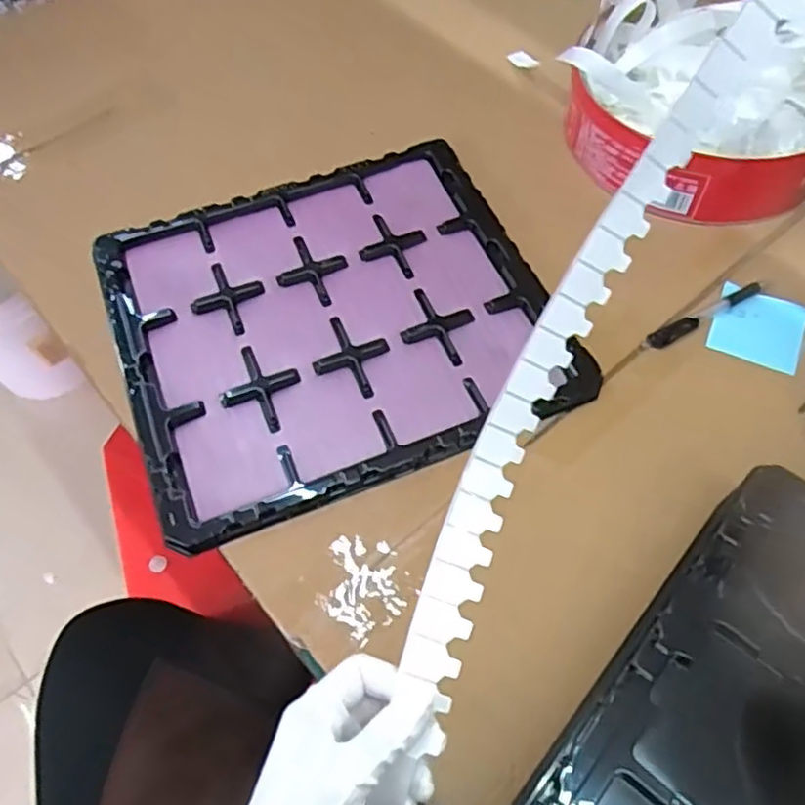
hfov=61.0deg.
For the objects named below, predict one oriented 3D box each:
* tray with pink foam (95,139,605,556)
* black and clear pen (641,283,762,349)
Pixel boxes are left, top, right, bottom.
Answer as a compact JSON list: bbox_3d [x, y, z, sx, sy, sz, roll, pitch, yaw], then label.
[{"bbox_3d":[-0.066,-0.084,0.622,0.373,0.019,0.336,-20,62,-9],"label":"tray with pink foam"},{"bbox_3d":[0.272,-0.079,0.617,0.129,0.010,0.013,-26,63,-12],"label":"black and clear pen"}]

